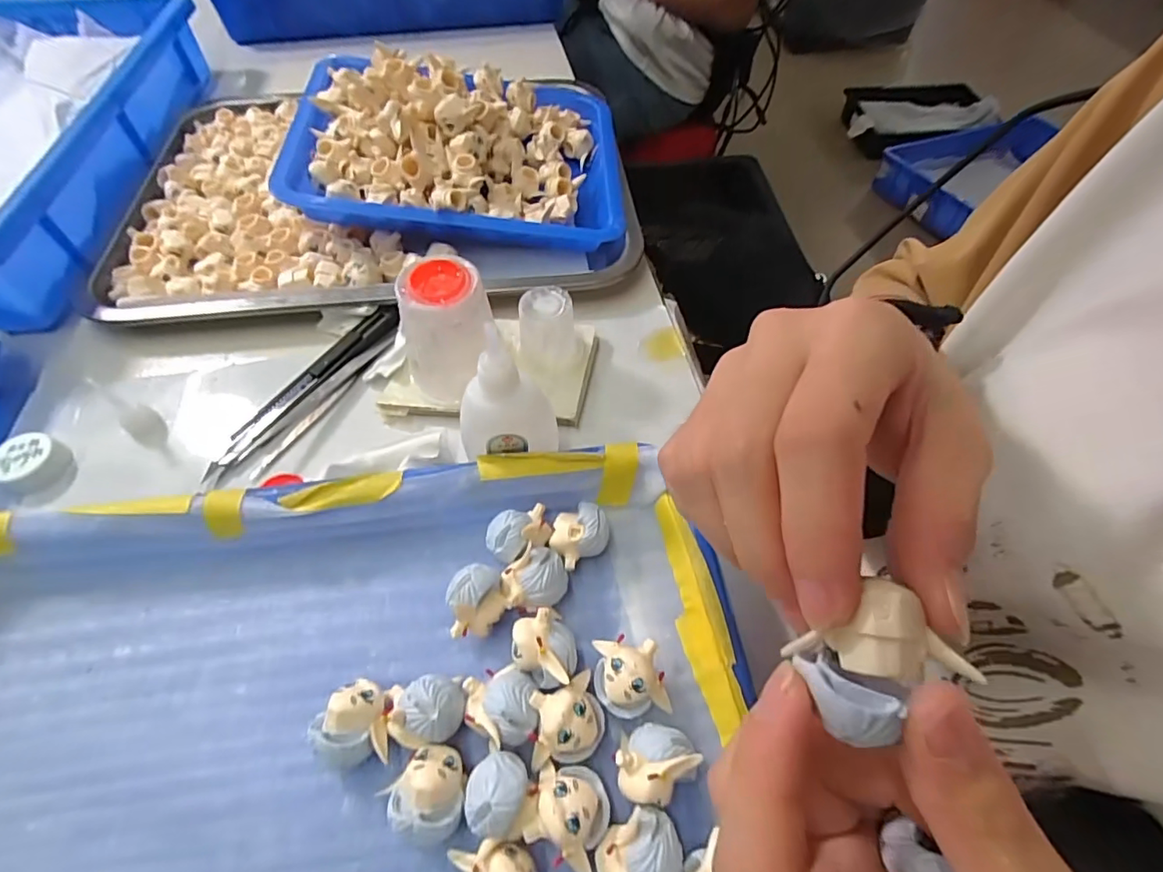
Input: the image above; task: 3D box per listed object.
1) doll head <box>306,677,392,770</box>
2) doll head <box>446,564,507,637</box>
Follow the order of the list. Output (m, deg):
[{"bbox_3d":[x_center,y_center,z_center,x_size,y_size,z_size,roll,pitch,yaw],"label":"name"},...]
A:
[{"bbox_3d":[-0.084,0.106,0.197,0.024,0.020,0.028,-6,58,-5],"label":"doll head"},{"bbox_3d":[-0.043,0.069,0.221,0.021,0.027,0.027,-6,58,-5],"label":"doll head"}]

